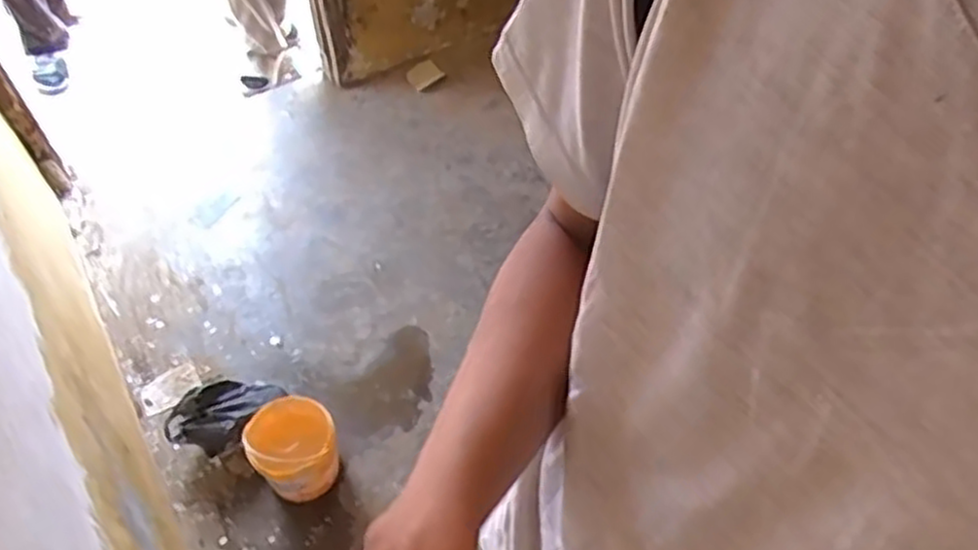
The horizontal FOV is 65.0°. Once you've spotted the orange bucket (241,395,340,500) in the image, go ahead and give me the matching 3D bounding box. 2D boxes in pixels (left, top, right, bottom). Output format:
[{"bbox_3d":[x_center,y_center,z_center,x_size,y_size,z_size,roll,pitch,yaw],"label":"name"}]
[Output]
[{"bbox_3d":[-0.367,0.330,1.475,0.150,0.165,0.162,0,53,0],"label":"orange bucket"}]

